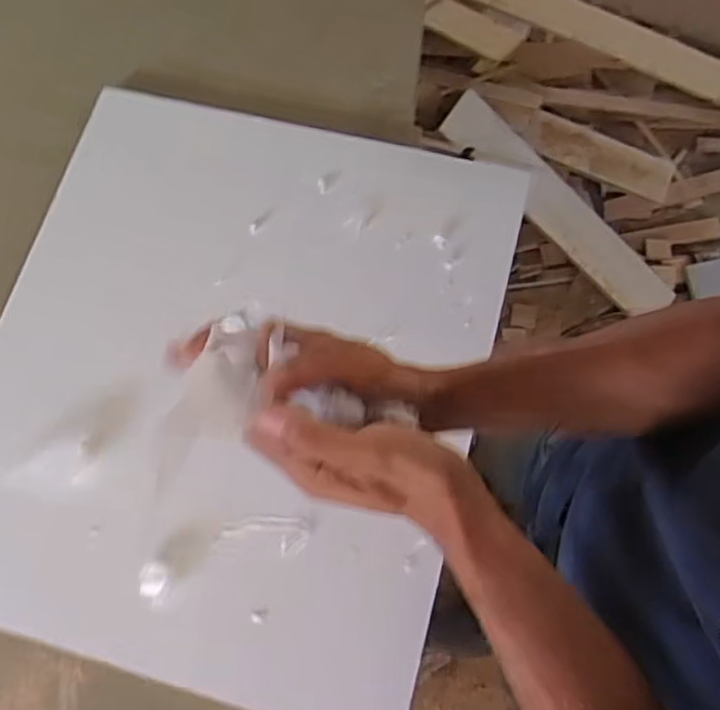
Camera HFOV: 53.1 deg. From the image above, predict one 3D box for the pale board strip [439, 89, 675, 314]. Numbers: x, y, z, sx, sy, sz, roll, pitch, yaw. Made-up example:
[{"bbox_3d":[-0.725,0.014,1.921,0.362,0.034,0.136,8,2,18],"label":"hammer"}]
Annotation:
[{"bbox_3d":[0.397,-0.281,1.428,0.588,0.033,0.111,39,75,-15],"label":"pale board strip"}]

